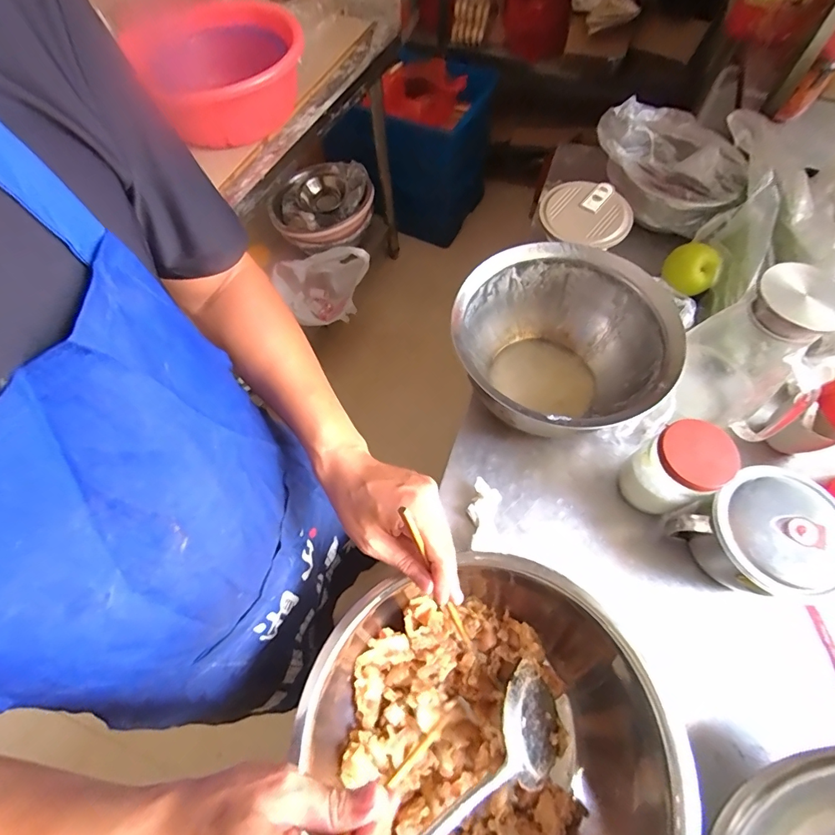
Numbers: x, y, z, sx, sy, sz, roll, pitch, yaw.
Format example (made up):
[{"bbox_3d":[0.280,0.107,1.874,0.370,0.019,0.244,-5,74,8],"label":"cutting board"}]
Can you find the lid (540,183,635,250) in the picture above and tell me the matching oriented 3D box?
[{"bbox_3d":[0.274,-0.337,0.705,0.127,0.024,0.145,-42,71,-2],"label":"lid"}]

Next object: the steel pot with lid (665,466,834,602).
[{"bbox_3d":[0.409,0.141,0.513,0.141,0.111,0.152,-41,69,-17],"label":"steel pot with lid"}]

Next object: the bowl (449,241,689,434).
[{"bbox_3d":[0.191,-0.088,0.603,0.271,0.145,0.271,-1,64,2],"label":"bowl"}]

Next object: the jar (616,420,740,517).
[{"bbox_3d":[0.316,0.067,0.530,0.075,0.137,0.085,-22,65,-8],"label":"jar"}]

